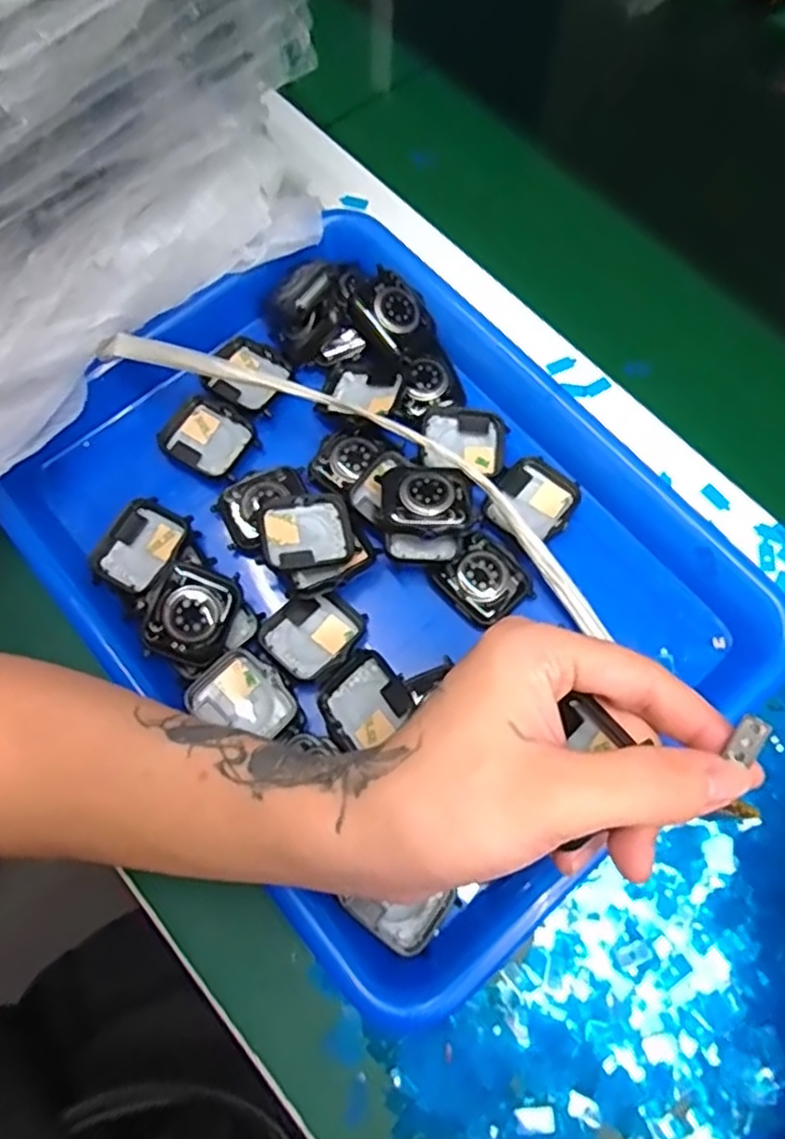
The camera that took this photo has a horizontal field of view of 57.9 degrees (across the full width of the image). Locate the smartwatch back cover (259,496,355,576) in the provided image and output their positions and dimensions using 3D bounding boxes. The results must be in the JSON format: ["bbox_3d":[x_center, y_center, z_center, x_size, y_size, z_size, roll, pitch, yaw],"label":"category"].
[{"bbox_3d":[-0.040,-0.017,0.338,0.041,0.009,0.036,-13,71,-4],"label":"smartwatch back cover"}]

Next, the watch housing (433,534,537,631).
[{"bbox_3d":[0.044,0.006,0.340,0.036,0.011,0.038,-40,75,-12],"label":"watch housing"}]

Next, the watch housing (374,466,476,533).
[{"bbox_3d":[0.016,-0.032,0.337,0.043,0.018,0.035,-8,71,-2],"label":"watch housing"}]

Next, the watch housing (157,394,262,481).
[{"bbox_3d":[-0.093,-0.067,0.366,0.043,0.012,0.036,32,74,11],"label":"watch housing"}]

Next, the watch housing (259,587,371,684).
[{"bbox_3d":[-0.037,0.030,0.331,0.043,0.013,0.037,-39,75,-12],"label":"watch housing"}]

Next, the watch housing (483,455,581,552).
[{"bbox_3d":[0.069,-0.032,0.352,0.038,0.010,0.046,42,76,13],"label":"watch housing"}]

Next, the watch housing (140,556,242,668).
[{"bbox_3d":[-0.090,0.021,0.322,0.042,0.010,0.043,31,83,-18],"label":"watch housing"}]

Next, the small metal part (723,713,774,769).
[{"bbox_3d":[0.105,0.050,0.208,0.008,0.004,0.015,26,102,18],"label":"small metal part"}]

